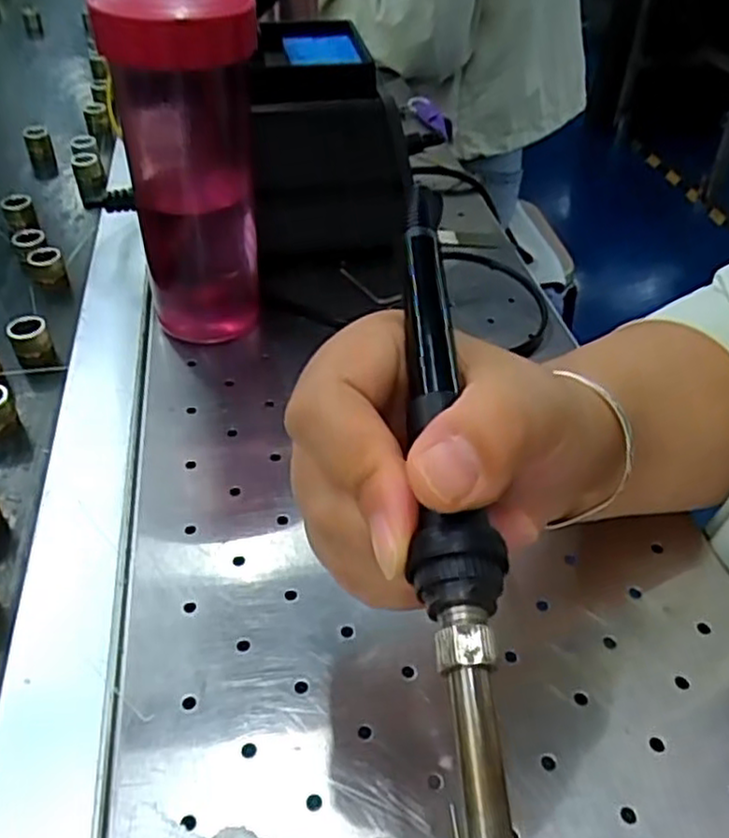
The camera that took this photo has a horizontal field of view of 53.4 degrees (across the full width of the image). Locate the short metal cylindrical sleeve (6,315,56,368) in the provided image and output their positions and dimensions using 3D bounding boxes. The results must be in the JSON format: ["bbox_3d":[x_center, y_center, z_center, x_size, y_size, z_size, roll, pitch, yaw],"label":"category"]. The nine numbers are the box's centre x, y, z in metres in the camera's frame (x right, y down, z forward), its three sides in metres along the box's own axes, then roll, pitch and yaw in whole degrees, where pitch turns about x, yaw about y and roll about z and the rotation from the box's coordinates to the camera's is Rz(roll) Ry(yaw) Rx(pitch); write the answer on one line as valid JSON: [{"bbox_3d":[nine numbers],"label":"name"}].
[{"bbox_3d":[-0.185,-0.043,0.404,0.019,0.025,0.022,-23,47,-23],"label":"short metal cylindrical sleeve"}]

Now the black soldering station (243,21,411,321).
[{"bbox_3d":[-0.018,-0.172,0.500,0.101,0.156,0.137,0,42,0],"label":"black soldering station"}]

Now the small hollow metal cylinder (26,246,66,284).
[{"bbox_3d":[-0.205,-0.098,0.467,0.020,0.023,0.018,-23,47,-23],"label":"small hollow metal cylinder"}]

